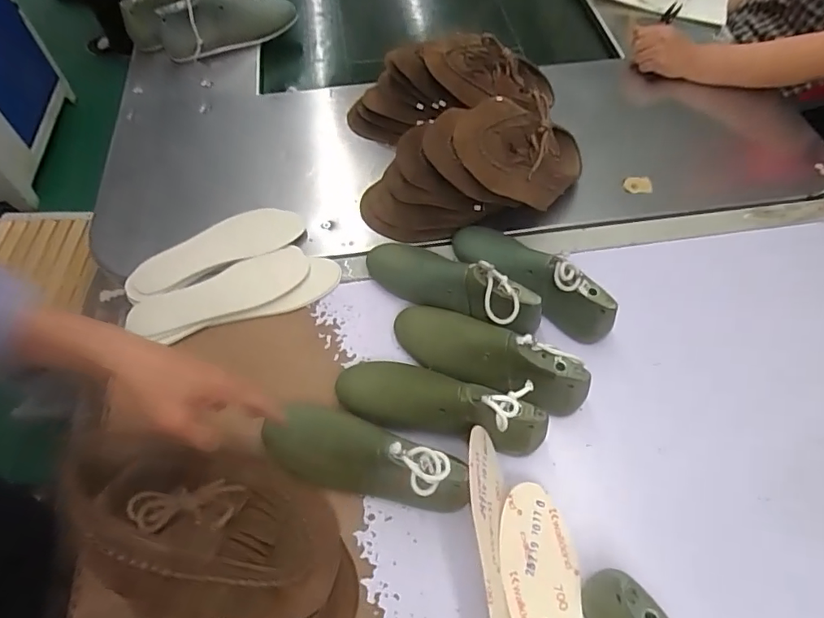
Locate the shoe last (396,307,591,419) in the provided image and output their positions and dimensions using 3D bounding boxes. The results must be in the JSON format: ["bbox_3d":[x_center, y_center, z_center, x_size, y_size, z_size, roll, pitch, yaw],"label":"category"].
[{"bbox_3d":[0.085,0.054,0.604,0.246,0.076,0.075,27,63,17],"label":"shoe last"}]

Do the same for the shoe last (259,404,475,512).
[{"bbox_3d":[-0.044,0.154,0.537,0.218,0.090,0.075,9,59,7],"label":"shoe last"}]

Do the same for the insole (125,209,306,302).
[{"bbox_3d":[-0.280,-0.087,0.725,0.249,0.013,0.087,-22,66,-20],"label":"insole"}]

